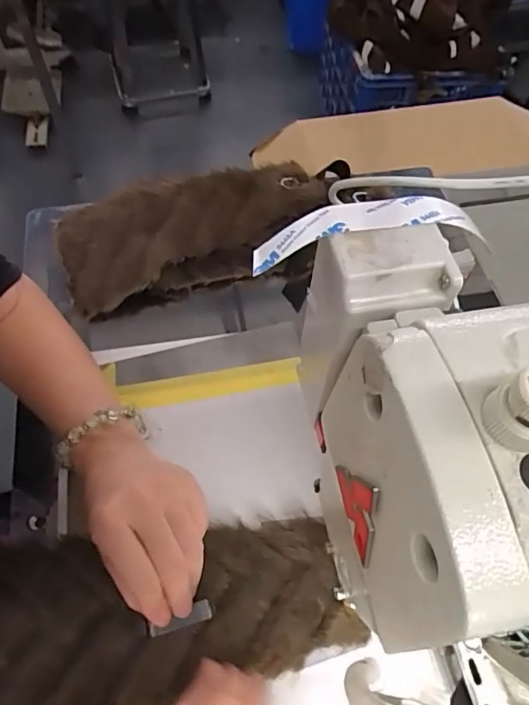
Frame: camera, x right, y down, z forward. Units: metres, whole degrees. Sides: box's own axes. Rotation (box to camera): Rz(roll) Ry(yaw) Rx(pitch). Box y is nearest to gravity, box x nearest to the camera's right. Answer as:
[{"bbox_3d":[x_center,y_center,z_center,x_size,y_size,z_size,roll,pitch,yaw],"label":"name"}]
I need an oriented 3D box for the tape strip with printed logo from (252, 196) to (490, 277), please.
[{"bbox_3d":[0.041,-0.049,0.205,0.092,0.021,0.018,-4,61,-4],"label":"tape strip with printed logo"}]

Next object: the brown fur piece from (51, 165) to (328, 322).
[{"bbox_3d":[-0.065,-0.117,0.489,0.263,0.049,0.123,-12,62,-9],"label":"brown fur piece"}]

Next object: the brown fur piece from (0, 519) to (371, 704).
[{"bbox_3d":[-0.068,0.177,0.337,0.245,0.016,0.116,-9,64,-6],"label":"brown fur piece"}]

